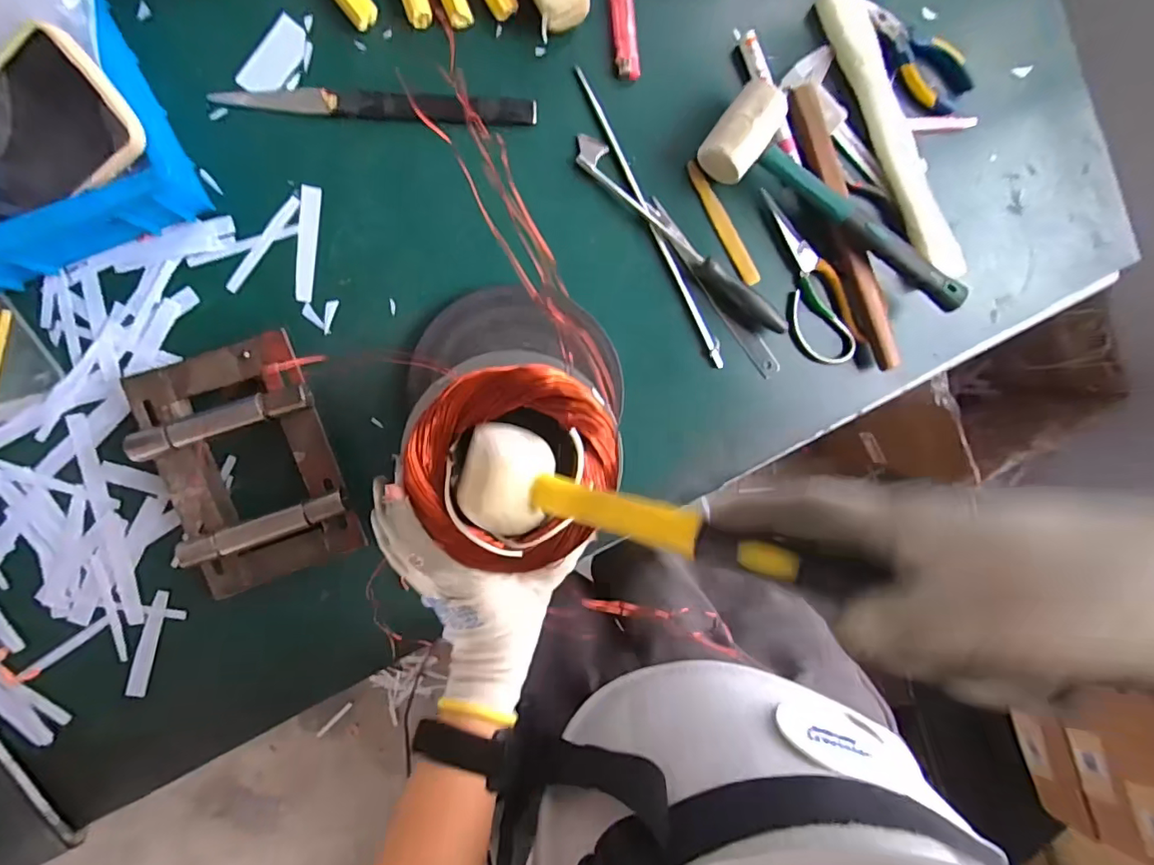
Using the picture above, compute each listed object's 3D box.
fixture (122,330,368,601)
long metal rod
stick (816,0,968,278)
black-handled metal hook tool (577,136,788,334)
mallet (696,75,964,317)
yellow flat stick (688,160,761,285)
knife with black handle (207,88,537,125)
[{"bbox_3d":[-0.276,0.028,0.443,0.136,0.052,0.195,-17,97,-6],"label":"fixture"},{"bbox_3d":[0.071,-0.198,0.494,0.013,0.008,0.299,-29,98,-4],"label":"long metal rod"},{"bbox_3d":[0.303,-0.287,0.506,0.041,0.023,0.289,-26,97,-5],"label":"stick"},{"bbox_3d":[0.098,-0.179,0.491,0.254,0.024,0.035,40,89,-9],"label":"black-handled metal hook tool"},{"bbox_3d":[0.247,-0.210,0.494,0.281,0.048,0.083,32,90,-9],"label":"mallet"},{"bbox_3d":[0.141,-0.200,0.505,0.017,0.004,0.127,-32,98,-4],"label":"yellow flat stick"},{"bbox_3d":[-0.168,-0.286,0.455,0.263,0.011,0.024,-1,95,-7],"label":"knife with black handle"}]

